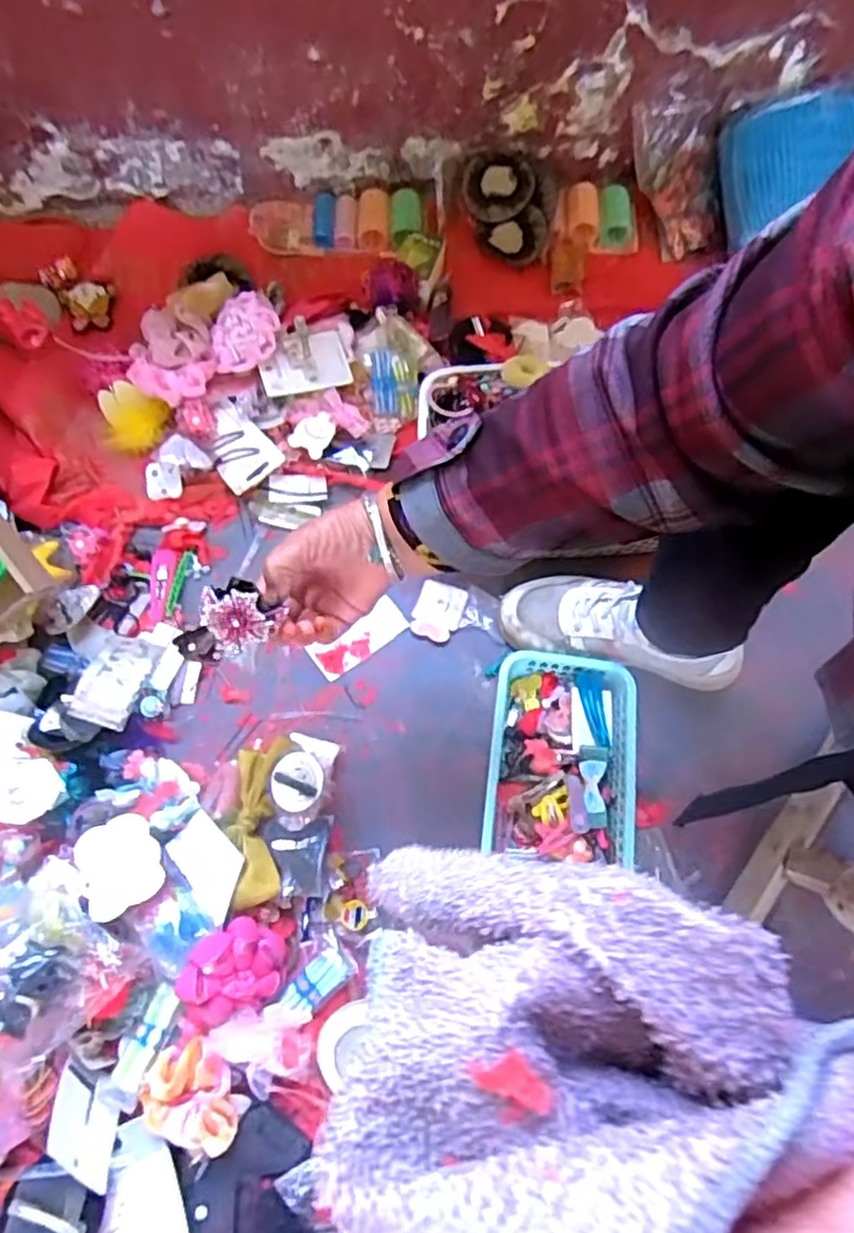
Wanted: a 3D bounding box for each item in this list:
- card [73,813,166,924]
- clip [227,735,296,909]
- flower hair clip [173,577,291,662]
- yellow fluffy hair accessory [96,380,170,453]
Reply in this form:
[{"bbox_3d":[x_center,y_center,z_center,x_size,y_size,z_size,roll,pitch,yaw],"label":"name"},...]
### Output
[{"bbox_3d":[-0.261,0.209,0.590,0.067,0.006,0.080,-29,56,-13],"label":"card"},{"bbox_3d":[-0.148,0.177,0.618,0.048,0.021,0.144,3,67,-1],"label":"clip"},{"bbox_3d":[-0.133,0.006,0.462,0.061,0.044,0.027,-23,34,15],"label":"flower hair clip"},{"bbox_3d":[-0.336,-0.226,0.793,0.067,0.034,0.069,9,67,2],"label":"yellow fluffy hair accessory"}]

